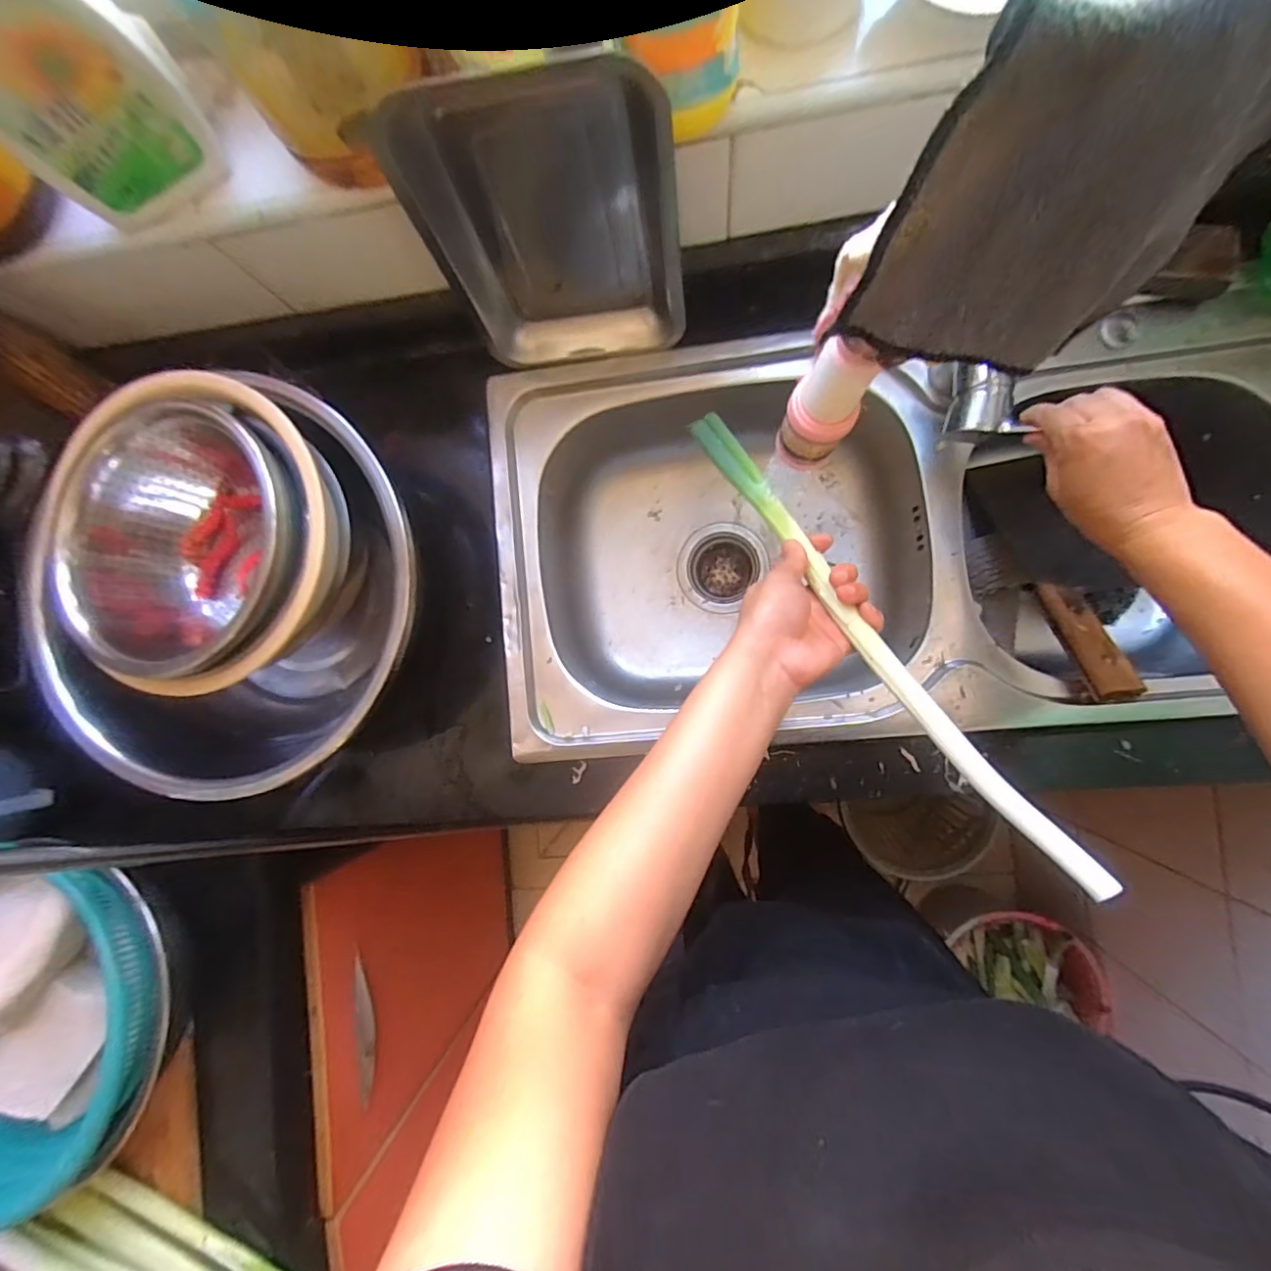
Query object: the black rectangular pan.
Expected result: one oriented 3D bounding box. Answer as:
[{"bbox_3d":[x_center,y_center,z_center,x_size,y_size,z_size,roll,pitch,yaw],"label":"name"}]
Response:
[{"bbox_3d":[-0.062,-0.315,0.457,0.193,0.223,0.081,-4,88,7],"label":"black rectangular pan"}]

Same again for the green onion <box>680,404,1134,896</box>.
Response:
[{"bbox_3d":[0.156,-0.018,0.405,0.030,0.015,0.422,-33,66,5],"label":"green onion"}]

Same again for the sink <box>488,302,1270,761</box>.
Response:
[{"bbox_3d":[0.250,-0.097,0.608,0.748,0.186,0.392,-5,88,7],"label":"sink"}]

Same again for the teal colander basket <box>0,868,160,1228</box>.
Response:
[{"bbox_3d":[-0.554,0.347,0.510,0.274,0.083,0.287,0,88,7],"label":"teal colander basket"}]

